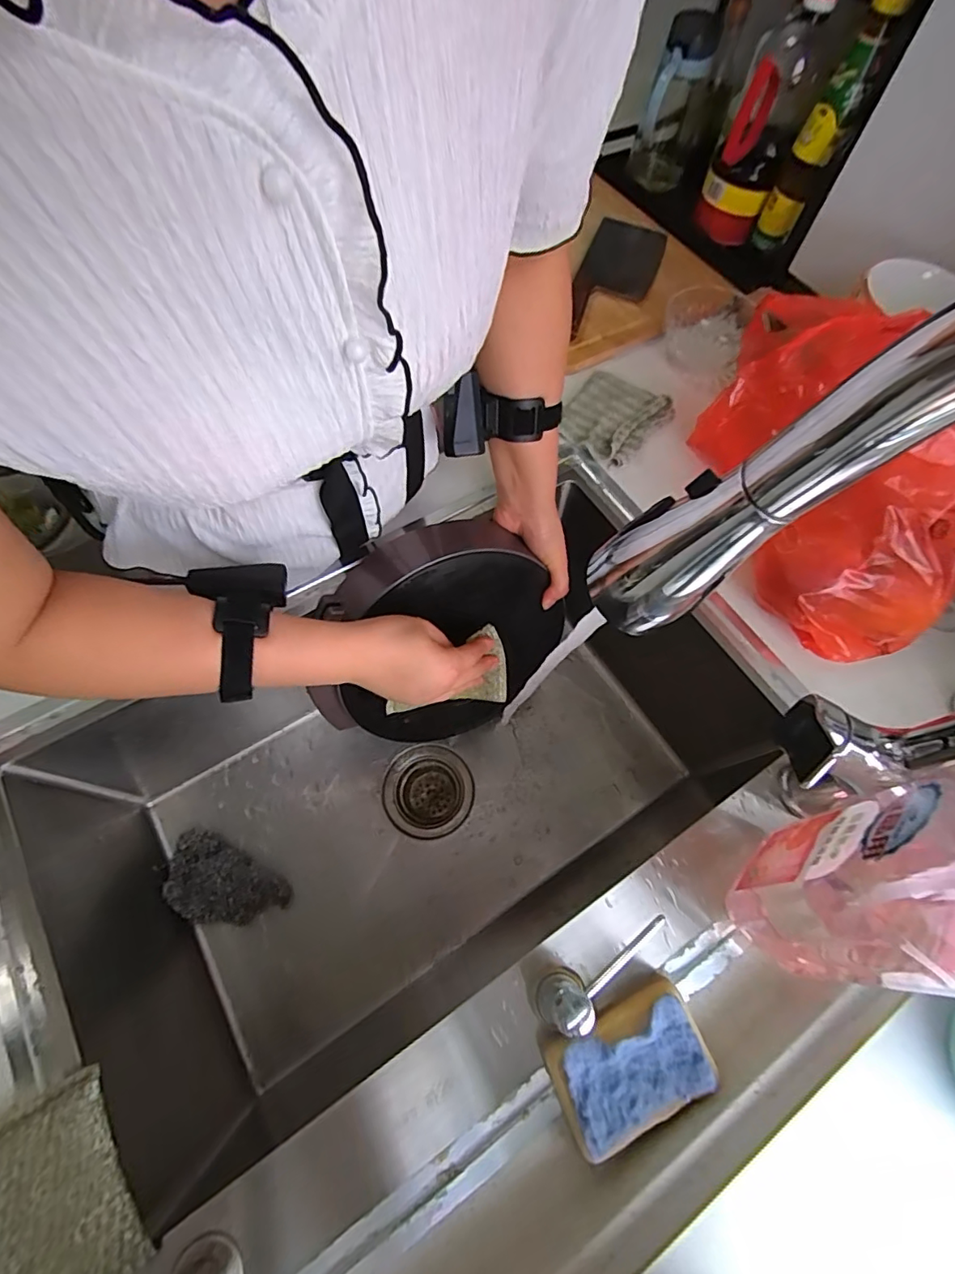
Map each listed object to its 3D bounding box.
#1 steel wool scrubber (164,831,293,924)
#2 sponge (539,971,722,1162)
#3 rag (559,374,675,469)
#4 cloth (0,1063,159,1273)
[{"bbox_3d":[-0.285,0.274,0.585,0.145,0.035,0.080,28,67,11],"label":"steel wool scrubber"},{"bbox_3d":[0.100,0.284,0.355,0.101,0.033,0.064,-22,68,-12],"label":"sponge"},{"bbox_3d":[0.158,-0.260,0.630,0.108,0.017,0.124,37,69,14],"label":"rag"},{"bbox_3d":[-0.263,0.350,0.326,0.080,0.018,0.115,-30,70,-15],"label":"cloth"}]

